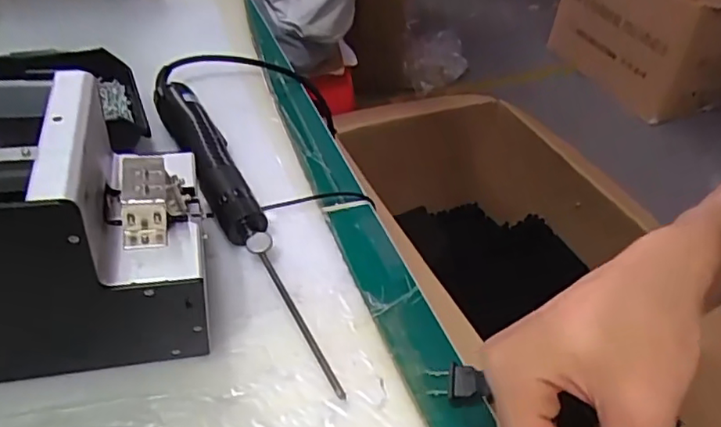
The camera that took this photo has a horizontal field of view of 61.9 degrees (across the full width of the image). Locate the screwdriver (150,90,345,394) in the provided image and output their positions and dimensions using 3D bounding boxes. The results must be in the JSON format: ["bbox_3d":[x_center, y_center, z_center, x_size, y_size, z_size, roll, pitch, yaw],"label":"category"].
[{"bbox_3d":[-0.096,-0.002,0.470,0.030,0.043,0.345,-17,46,-26],"label":"screwdriver"}]

